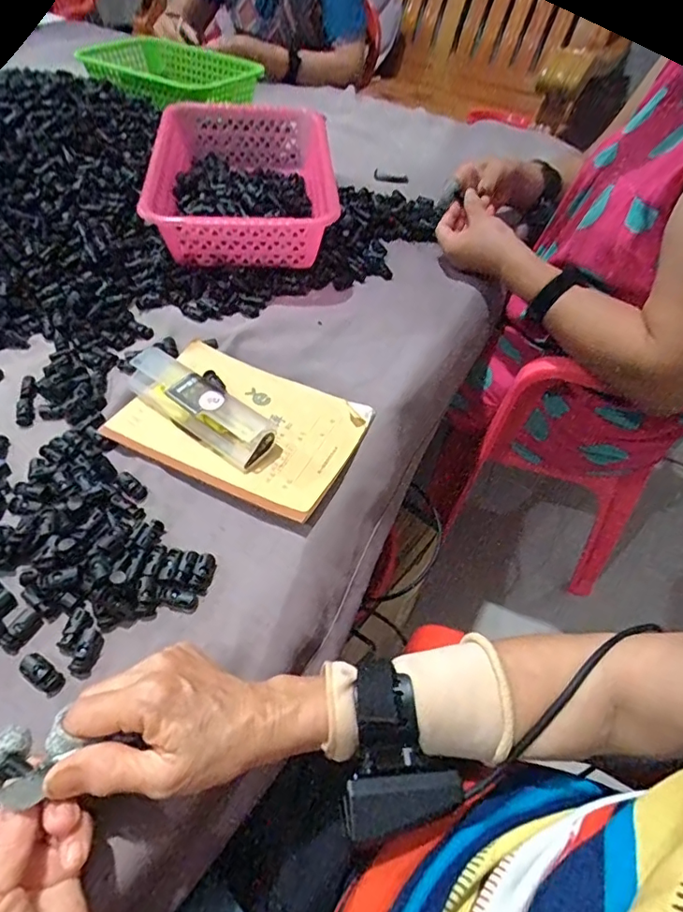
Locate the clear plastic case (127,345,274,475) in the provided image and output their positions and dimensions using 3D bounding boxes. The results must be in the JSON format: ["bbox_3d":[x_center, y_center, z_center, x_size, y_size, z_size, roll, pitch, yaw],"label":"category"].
[{"bbox_3d":[-0.131,-0.046,0.474,0.153,0.033,0.042,33,53,20],"label":"clear plastic case"}]

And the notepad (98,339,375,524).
[{"bbox_3d":[-0.093,-0.031,0.487,0.209,0.017,0.143,24,53,13],"label":"notepad"}]

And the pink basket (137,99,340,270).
[{"bbox_3d":[-0.124,-0.340,0.669,0.212,0.097,0.298,-1,52,-7],"label":"pink basket"}]

